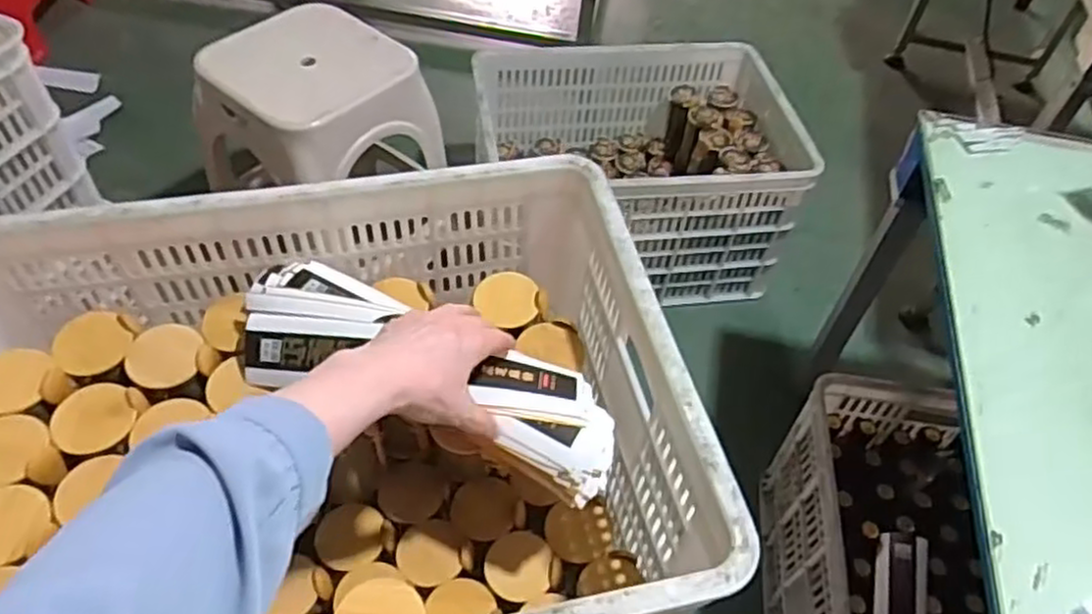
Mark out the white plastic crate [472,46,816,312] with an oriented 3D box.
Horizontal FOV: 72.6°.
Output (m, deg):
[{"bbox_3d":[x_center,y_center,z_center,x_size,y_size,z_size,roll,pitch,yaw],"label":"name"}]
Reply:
[{"bbox_3d":[0.161,-0.288,1.517,0.586,0.293,0.448,-3,53,-8],"label":"white plastic crate"}]

